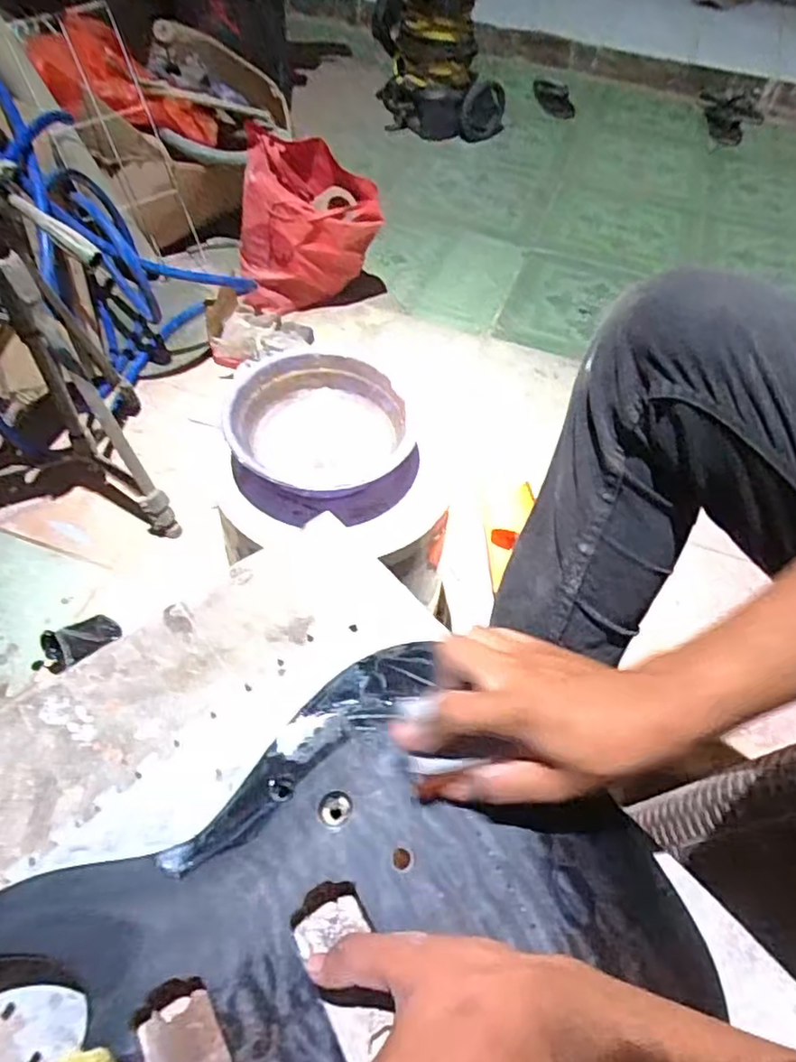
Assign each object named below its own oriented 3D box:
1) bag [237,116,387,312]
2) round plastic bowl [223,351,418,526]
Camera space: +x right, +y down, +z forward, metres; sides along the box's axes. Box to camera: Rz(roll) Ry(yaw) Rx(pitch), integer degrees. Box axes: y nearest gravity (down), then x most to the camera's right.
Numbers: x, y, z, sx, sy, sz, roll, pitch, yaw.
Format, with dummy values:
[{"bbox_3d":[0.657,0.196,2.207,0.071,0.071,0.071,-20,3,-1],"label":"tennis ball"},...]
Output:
[{"bbox_3d":[-0.182,-0.629,1.352,0.283,0.292,0.220,2,54,-3],"label":"bag"},{"bbox_3d":[-0.085,-0.099,0.717,0.186,0.076,0.185,2,54,-3],"label":"round plastic bowl"}]

